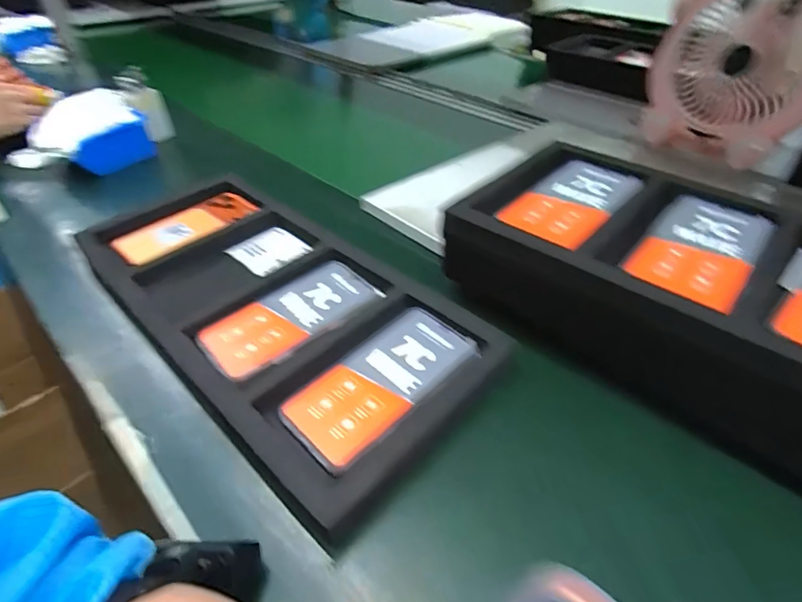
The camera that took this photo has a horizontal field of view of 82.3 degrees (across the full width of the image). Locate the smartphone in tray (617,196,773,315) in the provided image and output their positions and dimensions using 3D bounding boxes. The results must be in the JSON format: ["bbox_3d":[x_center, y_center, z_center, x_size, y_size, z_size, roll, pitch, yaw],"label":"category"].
[{"bbox_3d":[0.251,-0.046,0.384,0.080,0.009,0.166,31,49,30],"label":"smartphone in tray"}]

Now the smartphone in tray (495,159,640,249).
[{"bbox_3d":[0.165,-0.098,0.443,0.081,0.011,0.162,31,49,30],"label":"smartphone in tray"}]

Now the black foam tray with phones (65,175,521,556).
[{"bbox_3d":[-0.149,-0.003,0.468,0.492,0.046,0.222,33,49,30],"label":"black foam tray with phones"}]

